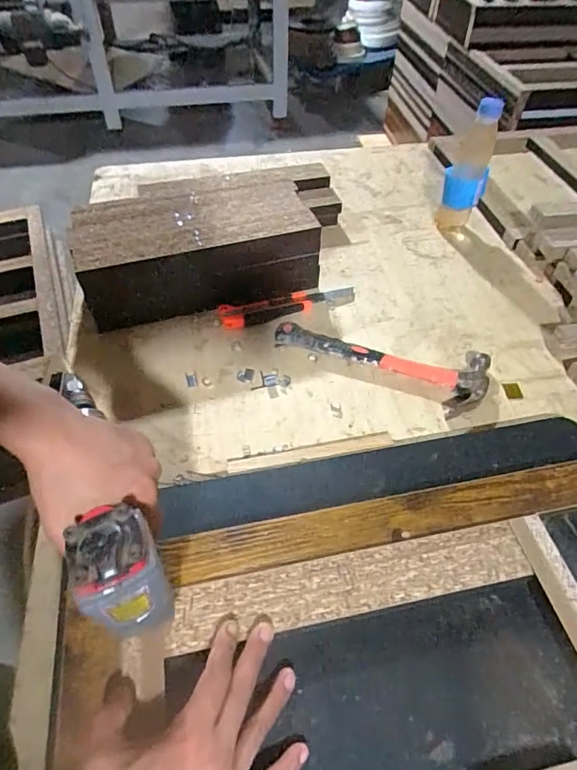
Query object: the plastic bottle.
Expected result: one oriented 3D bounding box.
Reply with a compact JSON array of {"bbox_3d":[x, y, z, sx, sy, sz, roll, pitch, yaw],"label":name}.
[{"bbox_3d":[0.280,-0.337,0.752,0.061,0.185,0.076,18,52,14],"label":"plastic bottle"}]

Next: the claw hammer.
[{"bbox_3d":[0.117,-0.044,0.617,0.262,0.024,0.099,22,53,17],"label":"claw hammer"}]

